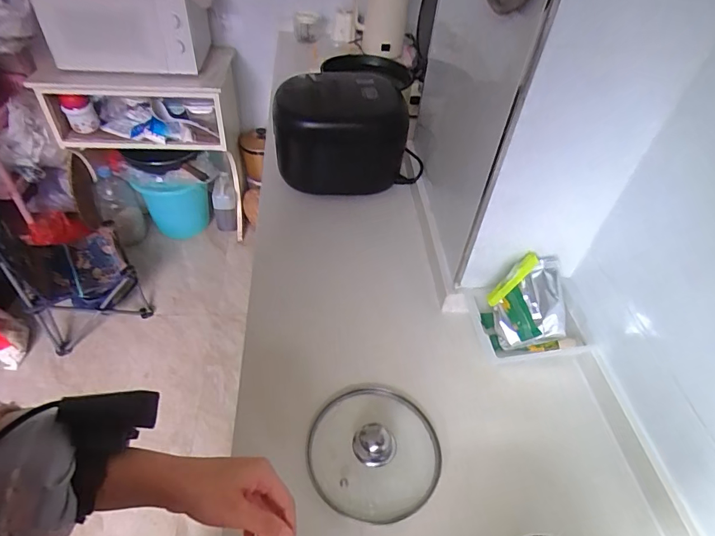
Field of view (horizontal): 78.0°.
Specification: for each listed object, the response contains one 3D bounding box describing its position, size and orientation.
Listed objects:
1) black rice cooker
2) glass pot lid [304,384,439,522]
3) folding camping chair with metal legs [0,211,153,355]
[{"bbox_3d":[-0.034,-0.305,0.977,0.280,0.182,0.252,-1,45,-5],"label":"black rice cooker"},{"bbox_3d":[0.024,0.229,0.580,0.169,0.039,0.172,2,44,-2],"label":"glass pot lid"},{"bbox_3d":[-0.959,-0.023,1.486,0.314,0.441,0.350,-23,51,-25],"label":"folding camping chair with metal legs"}]

